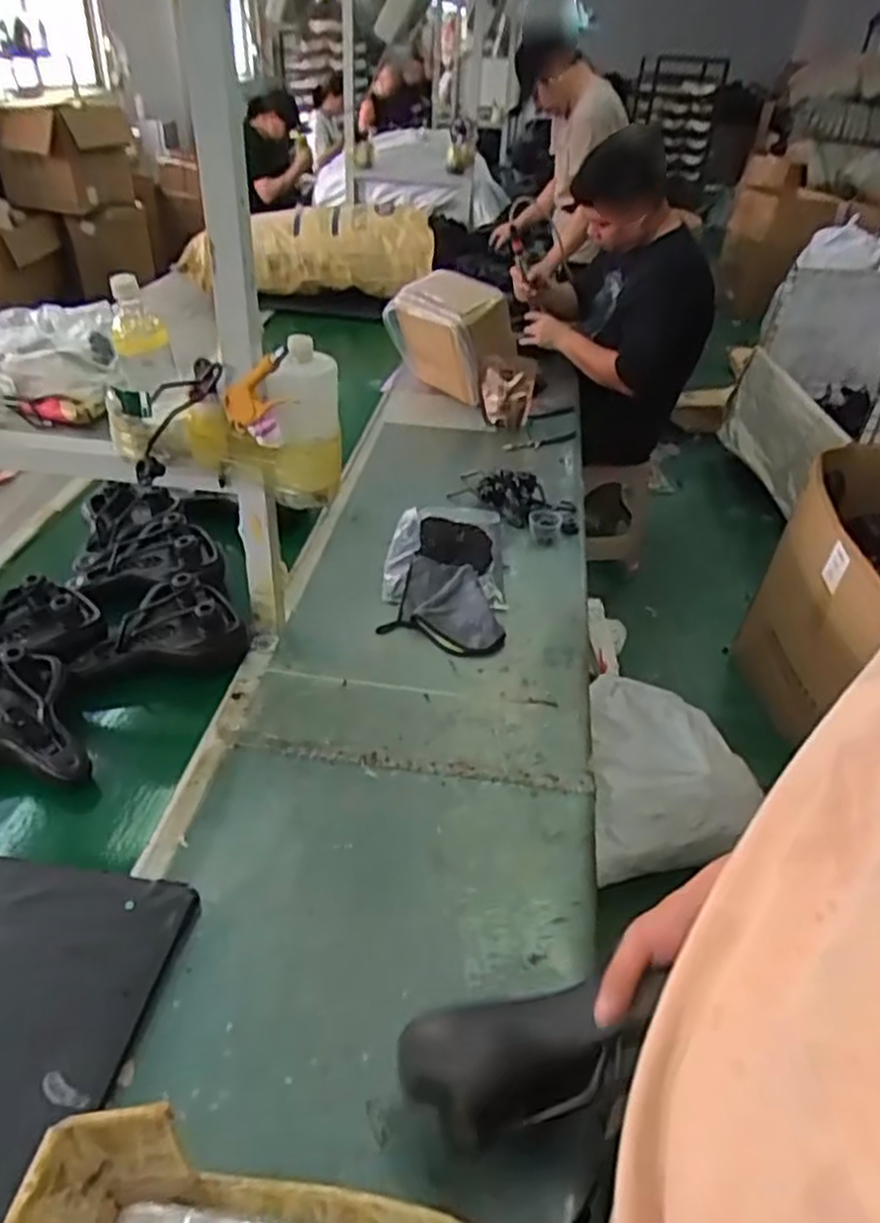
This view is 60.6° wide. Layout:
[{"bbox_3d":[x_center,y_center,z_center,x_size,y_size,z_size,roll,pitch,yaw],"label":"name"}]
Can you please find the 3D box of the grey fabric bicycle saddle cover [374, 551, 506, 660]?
[{"bbox_3d":[0.021,-0.010,1.270,0.195,0.045,0.185,15,39,14],"label":"grey fabric bicycle saddle cover"}]

